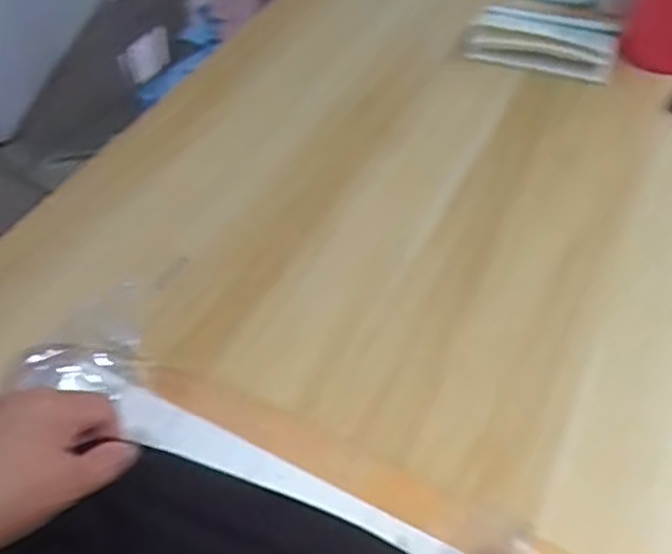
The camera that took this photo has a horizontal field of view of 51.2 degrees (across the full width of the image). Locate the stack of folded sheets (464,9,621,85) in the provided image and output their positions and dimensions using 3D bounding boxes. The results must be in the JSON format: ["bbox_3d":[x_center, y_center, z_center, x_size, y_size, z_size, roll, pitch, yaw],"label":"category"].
[{"bbox_3d":[0.201,-0.230,0.686,0.138,0.028,0.075,11,50,12],"label":"stack of folded sheets"}]

